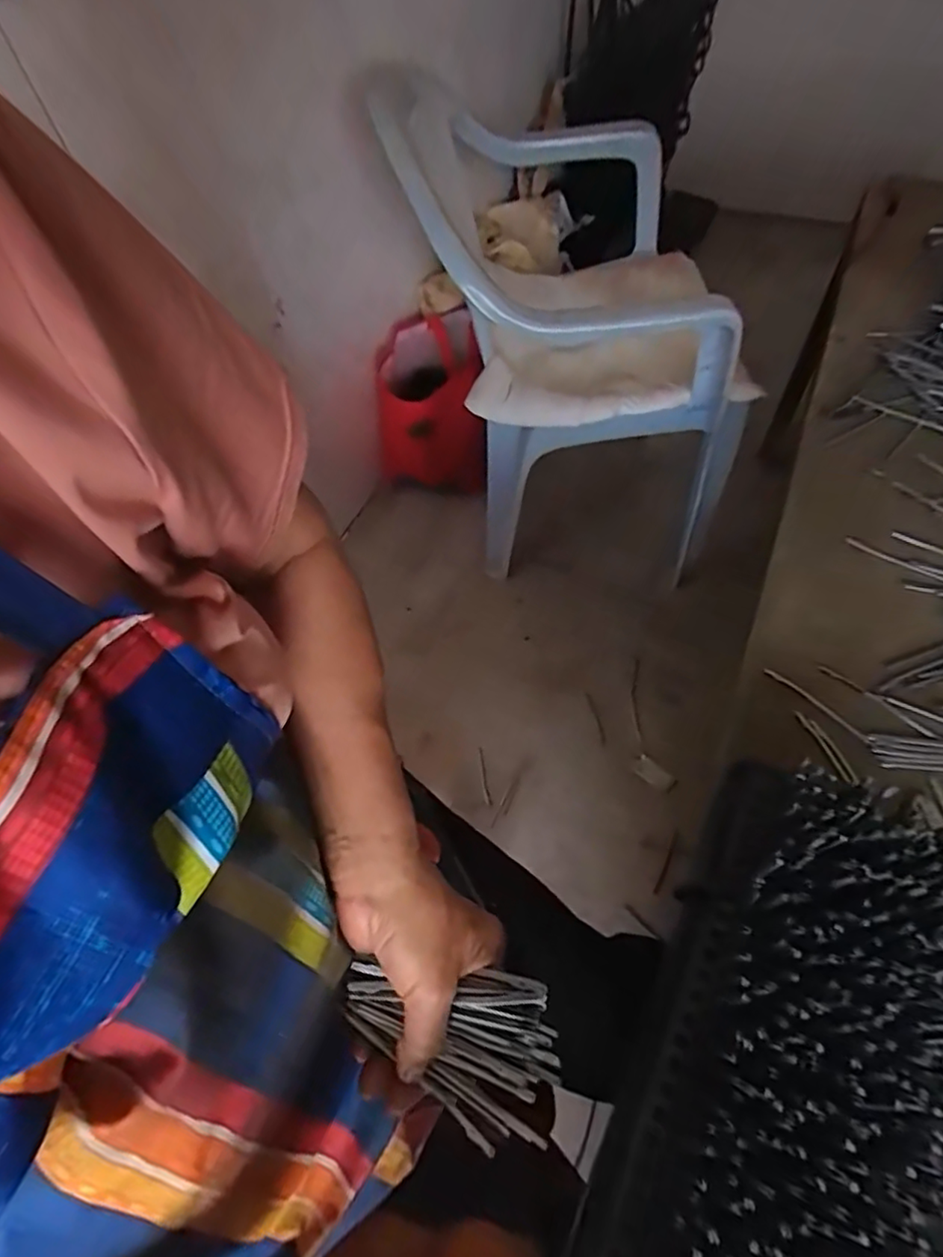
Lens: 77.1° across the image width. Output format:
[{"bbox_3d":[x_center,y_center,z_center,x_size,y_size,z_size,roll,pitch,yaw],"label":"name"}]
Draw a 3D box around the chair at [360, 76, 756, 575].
[{"bbox_3d":[0.155,-0.458,1.015,0.473,0.712,0.553,-12,57,-3],"label":"chair"}]

